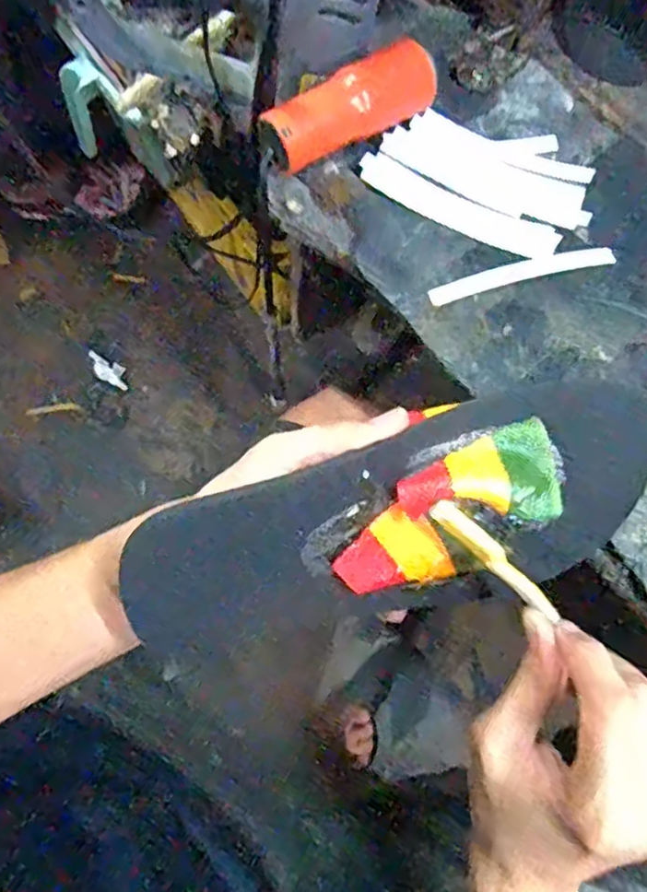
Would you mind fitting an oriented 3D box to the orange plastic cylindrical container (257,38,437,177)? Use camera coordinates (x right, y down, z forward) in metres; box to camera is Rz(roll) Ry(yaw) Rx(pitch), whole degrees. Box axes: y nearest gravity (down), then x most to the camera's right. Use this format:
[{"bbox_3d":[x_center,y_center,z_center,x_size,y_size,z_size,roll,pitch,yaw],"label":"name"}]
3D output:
[{"bbox_3d":[0.019,-0.224,0.450,0.123,0.050,0.033,-32,77,-10],"label":"orange plastic cylindrical container"}]

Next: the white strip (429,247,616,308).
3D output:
[{"bbox_3d":[0.132,-0.114,0.440,0.126,0.007,0.014,-15,81,-3],"label":"white strip"}]

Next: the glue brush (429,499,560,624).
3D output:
[{"bbox_3d":[0.083,0.055,0.322,0.079,0.009,0.011,43,77,-4],"label":"glue brush"}]

